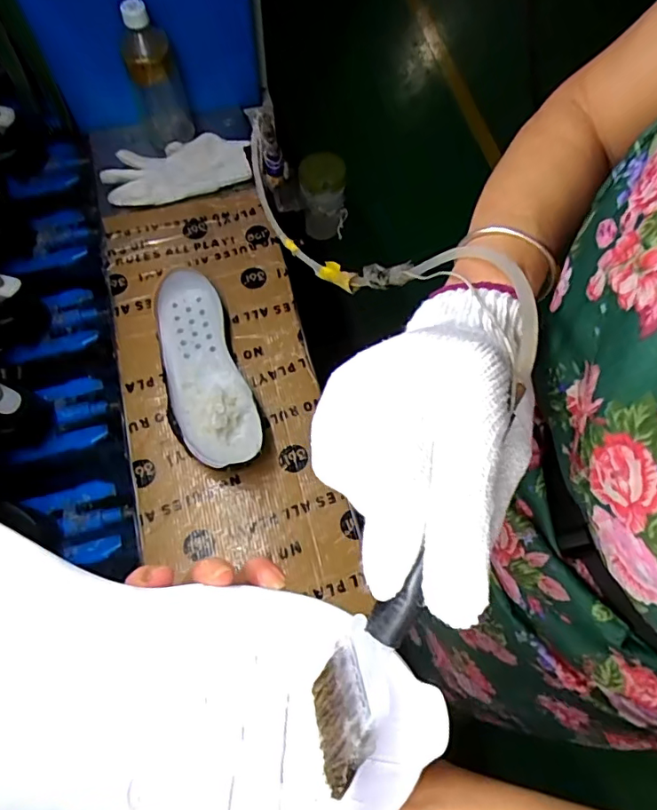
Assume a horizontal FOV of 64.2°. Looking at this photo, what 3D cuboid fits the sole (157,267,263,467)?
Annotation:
[{"bbox_3d":[-0.145,-0.040,0.610,0.087,0.040,0.253,-19,69,-9],"label":"sole"}]

